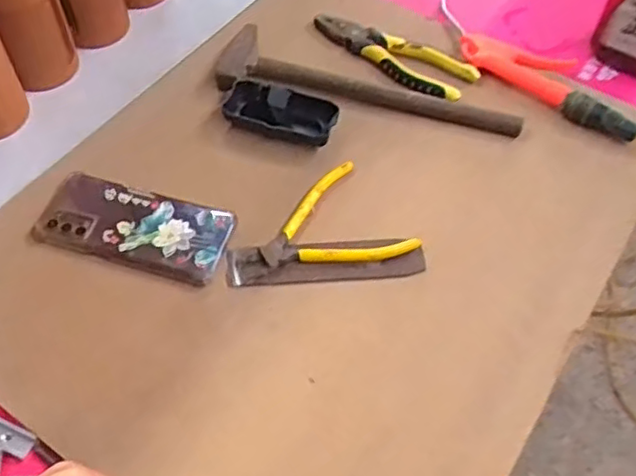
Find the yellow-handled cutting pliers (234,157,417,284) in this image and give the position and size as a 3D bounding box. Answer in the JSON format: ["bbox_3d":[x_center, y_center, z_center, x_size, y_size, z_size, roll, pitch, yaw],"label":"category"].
[{"bbox_3d":[-0.006,-0.002,0.574,0.150,0.018,0.108,-24,63,-18],"label":"yellow-handled cutting pliers"}]

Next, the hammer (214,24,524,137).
[{"bbox_3d":[0.052,-0.159,0.671,0.317,0.036,0.083,13,58,4],"label":"hammer"}]

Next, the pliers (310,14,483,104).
[{"bbox_3d":[0.080,-0.205,0.710,0.189,0.030,0.055,35,62,16],"label":"pliers"}]

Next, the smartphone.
[{"bbox_3d":[-0.162,-0.011,0.577,0.167,0.013,0.075,16,59,5],"label":"smartphone"}]

